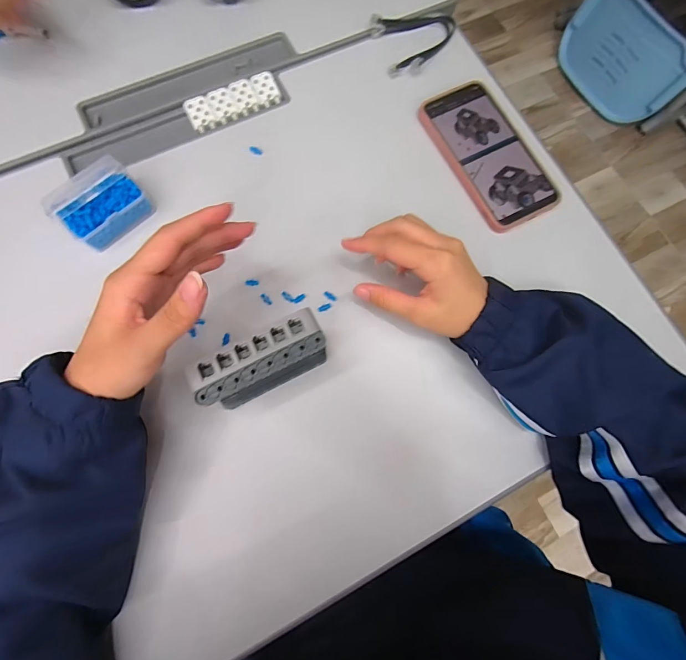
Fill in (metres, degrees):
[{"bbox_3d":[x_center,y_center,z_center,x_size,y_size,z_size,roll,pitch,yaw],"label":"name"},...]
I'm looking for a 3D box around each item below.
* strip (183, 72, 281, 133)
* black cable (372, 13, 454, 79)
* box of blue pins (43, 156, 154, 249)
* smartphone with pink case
[{"bbox_3d":[-0.118,-0.248,0.393,0.100,0.006,0.037,-26,79,-8],"label":"strip"},{"bbox_3d":[0.089,-0.334,0.416,0.098,0.015,0.076,-19,78,-6],"label":"black cable"},{"bbox_3d":[-0.222,-0.115,0.338,0.043,0.044,0.072,43,79,8],"label":"box of blue pins"},{"bbox_3d":[0.156,-0.188,0.386,0.087,0.011,0.165,-26,79,-8],"label":"smartphone with pink case"}]

